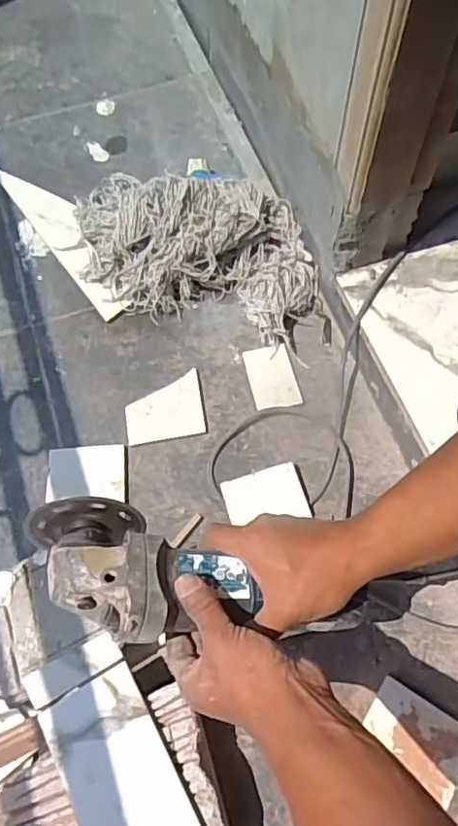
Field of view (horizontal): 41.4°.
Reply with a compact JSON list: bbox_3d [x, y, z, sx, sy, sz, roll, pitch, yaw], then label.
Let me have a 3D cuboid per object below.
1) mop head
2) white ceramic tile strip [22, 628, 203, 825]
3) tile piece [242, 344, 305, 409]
[{"bbox_3d":[-0.052,-0.231,0.834,0.351,0.094,0.207,16,65,8],"label":"mop head"},{"bbox_3d":[-0.101,0.311,0.539,0.089,0.007,0.212,-28,67,-13],"label":"white ceramic tile strip"},{"bbox_3d":[0.055,-0.047,0.784,0.059,0.011,0.091,-11,65,-5],"label":"tile piece"}]

